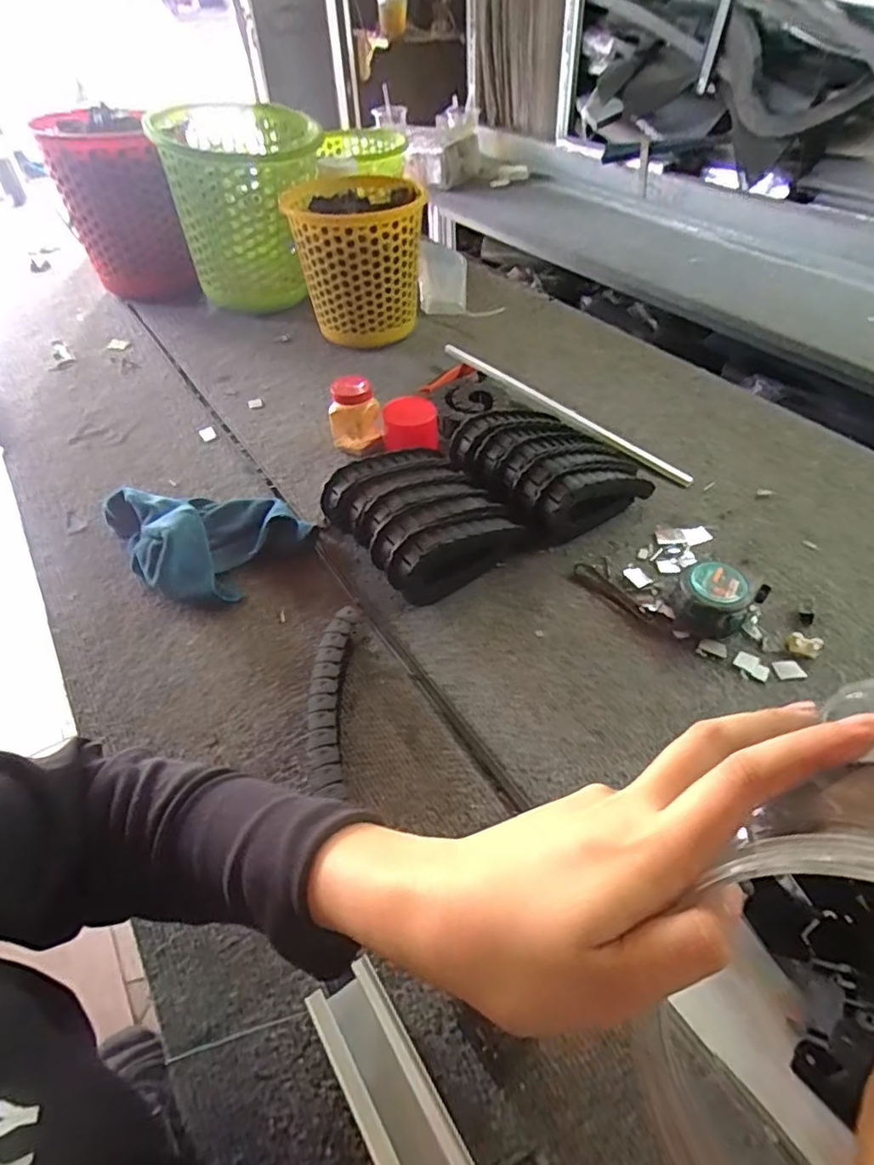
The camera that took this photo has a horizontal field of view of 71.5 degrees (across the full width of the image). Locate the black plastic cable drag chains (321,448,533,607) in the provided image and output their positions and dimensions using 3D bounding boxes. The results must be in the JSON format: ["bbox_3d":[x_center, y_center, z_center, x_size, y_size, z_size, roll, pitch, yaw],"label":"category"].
[{"bbox_3d":[-0.013,-0.065,0.604,0.148,0.071,0.156,-27,51,-22],"label":"black plastic cable drag chains"}]

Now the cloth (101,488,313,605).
[{"bbox_3d":[-0.257,-0.046,0.618,0.226,0.046,0.124,14,48,15],"label":"cloth"}]

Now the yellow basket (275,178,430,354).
[{"bbox_3d":[-0.122,-0.481,0.917,0.175,0.191,0.213,-13,47,-11],"label":"yellow basket"}]

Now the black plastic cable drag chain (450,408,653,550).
[{"bbox_3d":[0.124,-0.126,0.660,0.175,0.071,0.167,-22,50,-18],"label":"black plastic cable drag chain"}]

